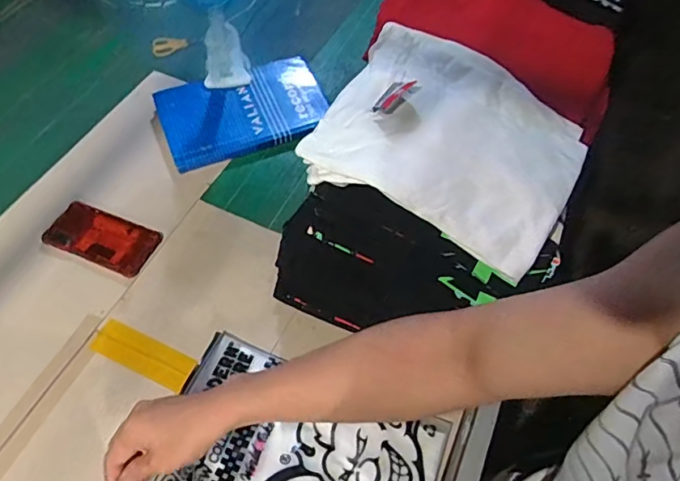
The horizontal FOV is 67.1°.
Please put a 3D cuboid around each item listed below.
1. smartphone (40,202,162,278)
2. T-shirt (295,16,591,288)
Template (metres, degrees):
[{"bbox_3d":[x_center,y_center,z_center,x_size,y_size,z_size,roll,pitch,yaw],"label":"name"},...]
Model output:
[{"bbox_3d":[-0.352,-0.009,0.757,0.163,0.011,0.081,19,58,12],"label":"smartphone"},{"bbox_3d":[0.123,-0.115,0.554,0.258,0.055,0.225,25,59,15],"label":"T-shirt"}]

